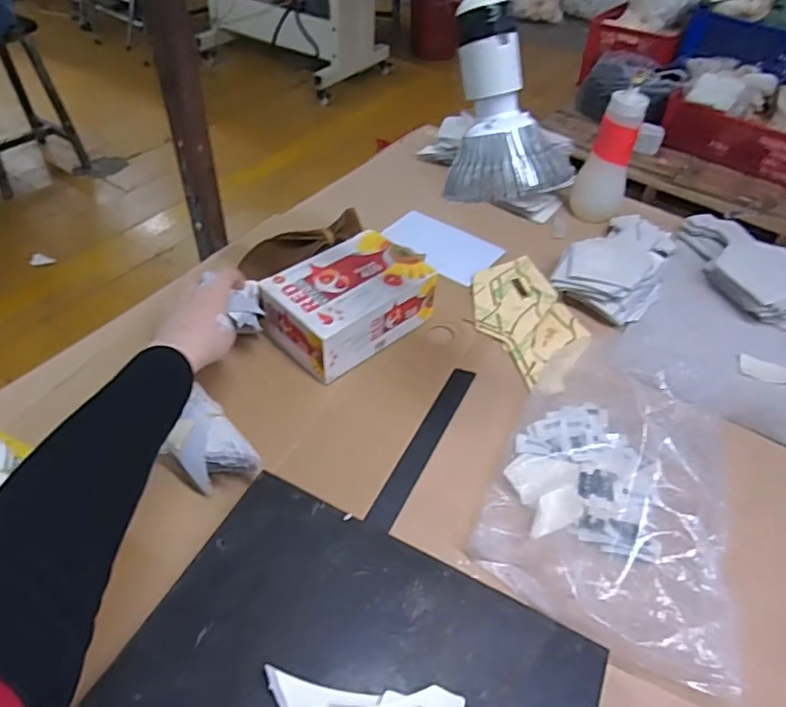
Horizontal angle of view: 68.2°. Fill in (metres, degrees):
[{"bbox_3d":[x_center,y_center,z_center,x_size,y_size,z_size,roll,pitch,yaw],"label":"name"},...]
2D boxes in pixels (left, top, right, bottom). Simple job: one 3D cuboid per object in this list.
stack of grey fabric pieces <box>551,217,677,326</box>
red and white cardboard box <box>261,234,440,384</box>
[{"bbox_3d":[0.288,-0.123,0.733,0.110,0.038,0.210,25,49,19],"label":"stack of grey fabric pieces"},{"bbox_3d":[-0.048,-0.055,0.630,0.159,0.071,0.111,-33,56,-30],"label":"red and white cardboard box"}]

